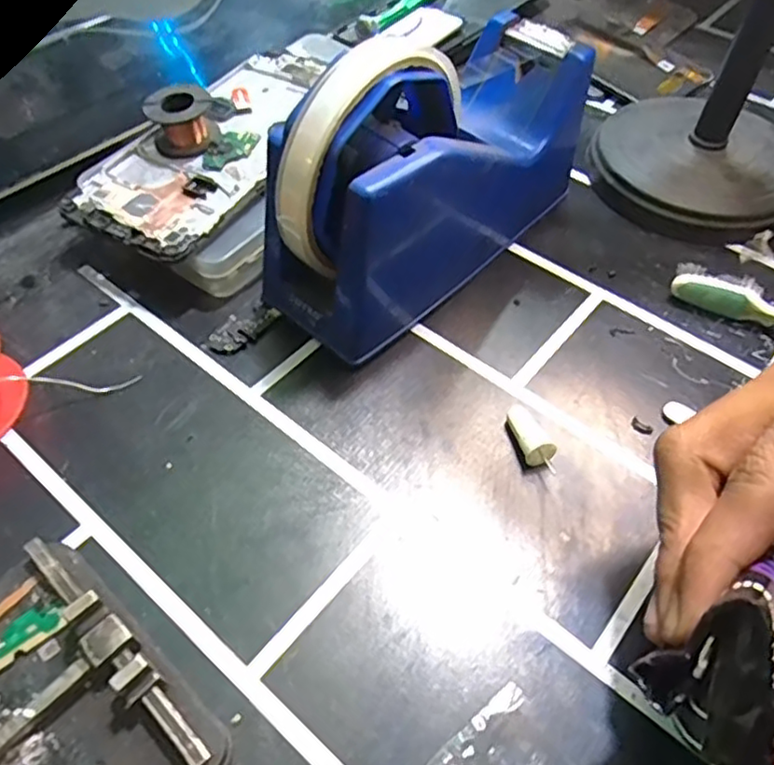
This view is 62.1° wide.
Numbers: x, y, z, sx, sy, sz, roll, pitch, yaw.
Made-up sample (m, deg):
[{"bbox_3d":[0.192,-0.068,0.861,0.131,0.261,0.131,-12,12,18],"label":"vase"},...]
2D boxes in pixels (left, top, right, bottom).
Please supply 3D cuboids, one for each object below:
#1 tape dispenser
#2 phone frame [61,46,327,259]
[{"bbox_3d":[0.021,-0.091,0.263,0.053,0.104,0.162,36,60,25],"label":"tape dispenser"},{"bbox_3d":[-0.075,-0.116,0.306,0.074,0.004,0.151,28,61,20],"label":"phone frame"}]

